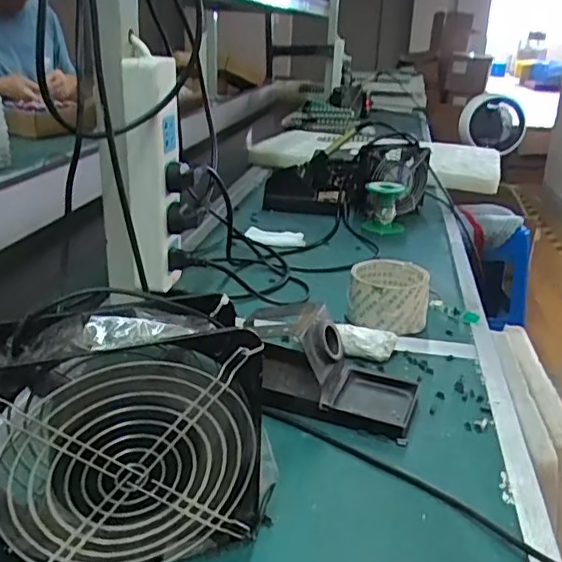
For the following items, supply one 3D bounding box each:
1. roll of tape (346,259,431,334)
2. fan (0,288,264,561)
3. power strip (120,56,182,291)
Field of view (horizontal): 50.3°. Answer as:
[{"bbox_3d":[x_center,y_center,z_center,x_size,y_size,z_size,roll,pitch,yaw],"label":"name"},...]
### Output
[{"bbox_3d":[0.117,0.018,0.654,0.083,0.057,0.083,6,23,9],"label":"roll of tape"},{"bbox_3d":[-0.088,0.091,0.341,0.157,0.155,0.059,-7,24,-20],"label":"fan"},{"bbox_3d":[-0.126,-0.103,0.585,0.056,0.214,0.051,-2,23,-9],"label":"power strip"}]

